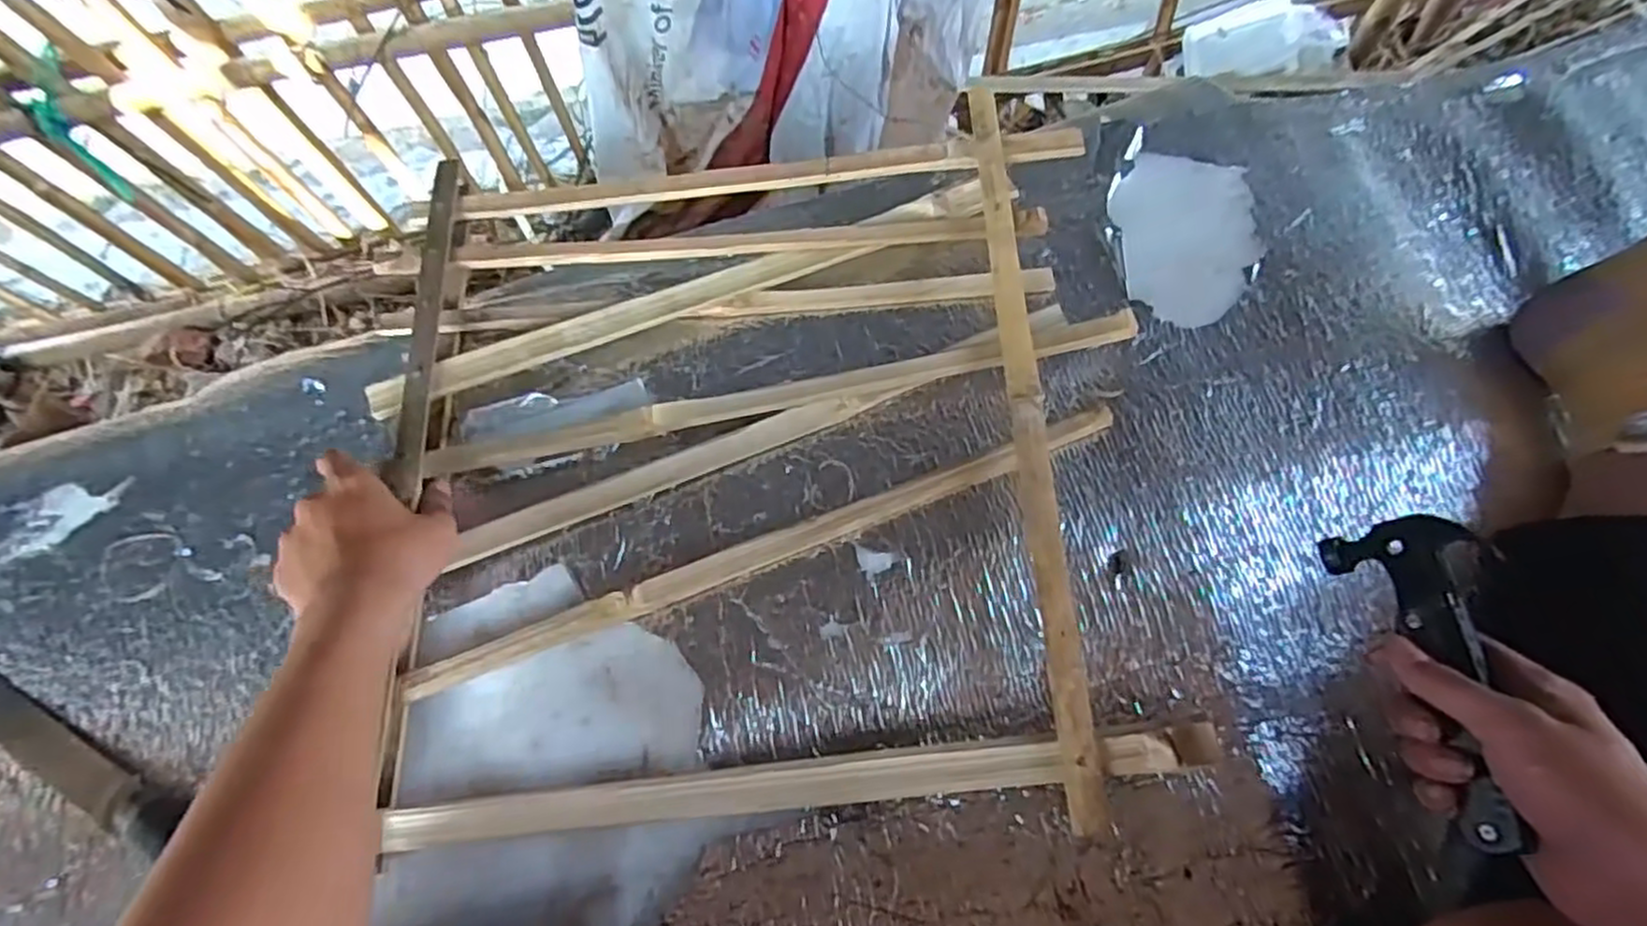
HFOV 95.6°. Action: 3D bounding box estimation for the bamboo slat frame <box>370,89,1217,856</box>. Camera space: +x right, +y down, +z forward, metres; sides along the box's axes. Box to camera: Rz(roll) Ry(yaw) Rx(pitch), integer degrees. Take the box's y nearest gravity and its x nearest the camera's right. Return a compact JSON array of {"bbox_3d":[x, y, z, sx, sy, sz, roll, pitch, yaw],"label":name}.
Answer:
[{"bbox_3d":[-0.042,-0.021,0.498,0.474,0.047,0.466,-6,67,1],"label":"bamboo slat frame"}]

